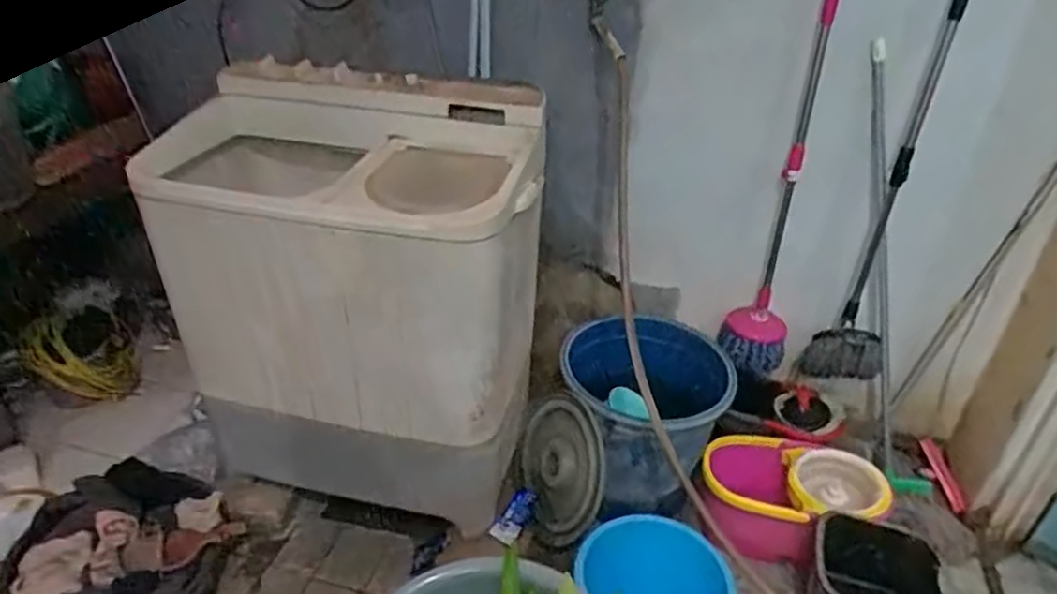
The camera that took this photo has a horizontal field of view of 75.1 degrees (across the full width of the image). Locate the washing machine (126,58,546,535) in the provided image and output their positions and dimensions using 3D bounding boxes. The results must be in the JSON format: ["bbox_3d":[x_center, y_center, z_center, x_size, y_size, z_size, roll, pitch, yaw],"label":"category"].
[{"bbox_3d":[-0.344,-0.002,1.475,0.658,0.887,0.468,7,33,7],"label":"washing machine"}]

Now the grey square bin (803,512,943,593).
[{"bbox_3d":[0.735,0.634,1.484,0.234,0.203,0.252,15,35,20],"label":"grey square bin"}]

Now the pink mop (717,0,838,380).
[{"bbox_3d":[0.690,-0.437,1.699,0.166,1.383,0.291,14,34,18],"label":"pink mop"}]

